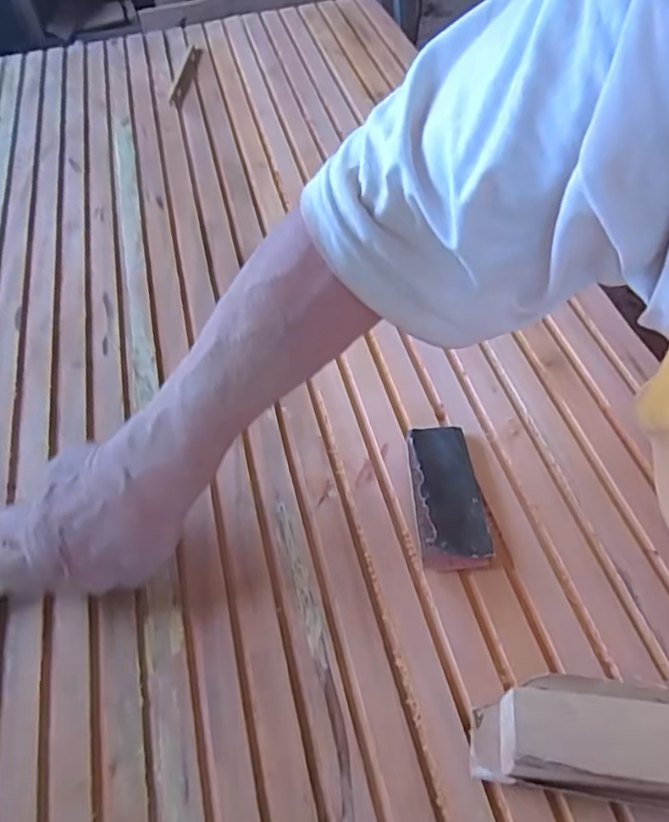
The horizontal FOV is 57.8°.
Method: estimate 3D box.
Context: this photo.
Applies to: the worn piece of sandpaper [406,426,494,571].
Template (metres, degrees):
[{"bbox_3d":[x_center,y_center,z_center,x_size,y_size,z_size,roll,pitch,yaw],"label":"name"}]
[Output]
[{"bbox_3d":[0.084,0.061,0.450,0.050,0.022,0.110,-5,53,2],"label":"worn piece of sandpaper"}]

